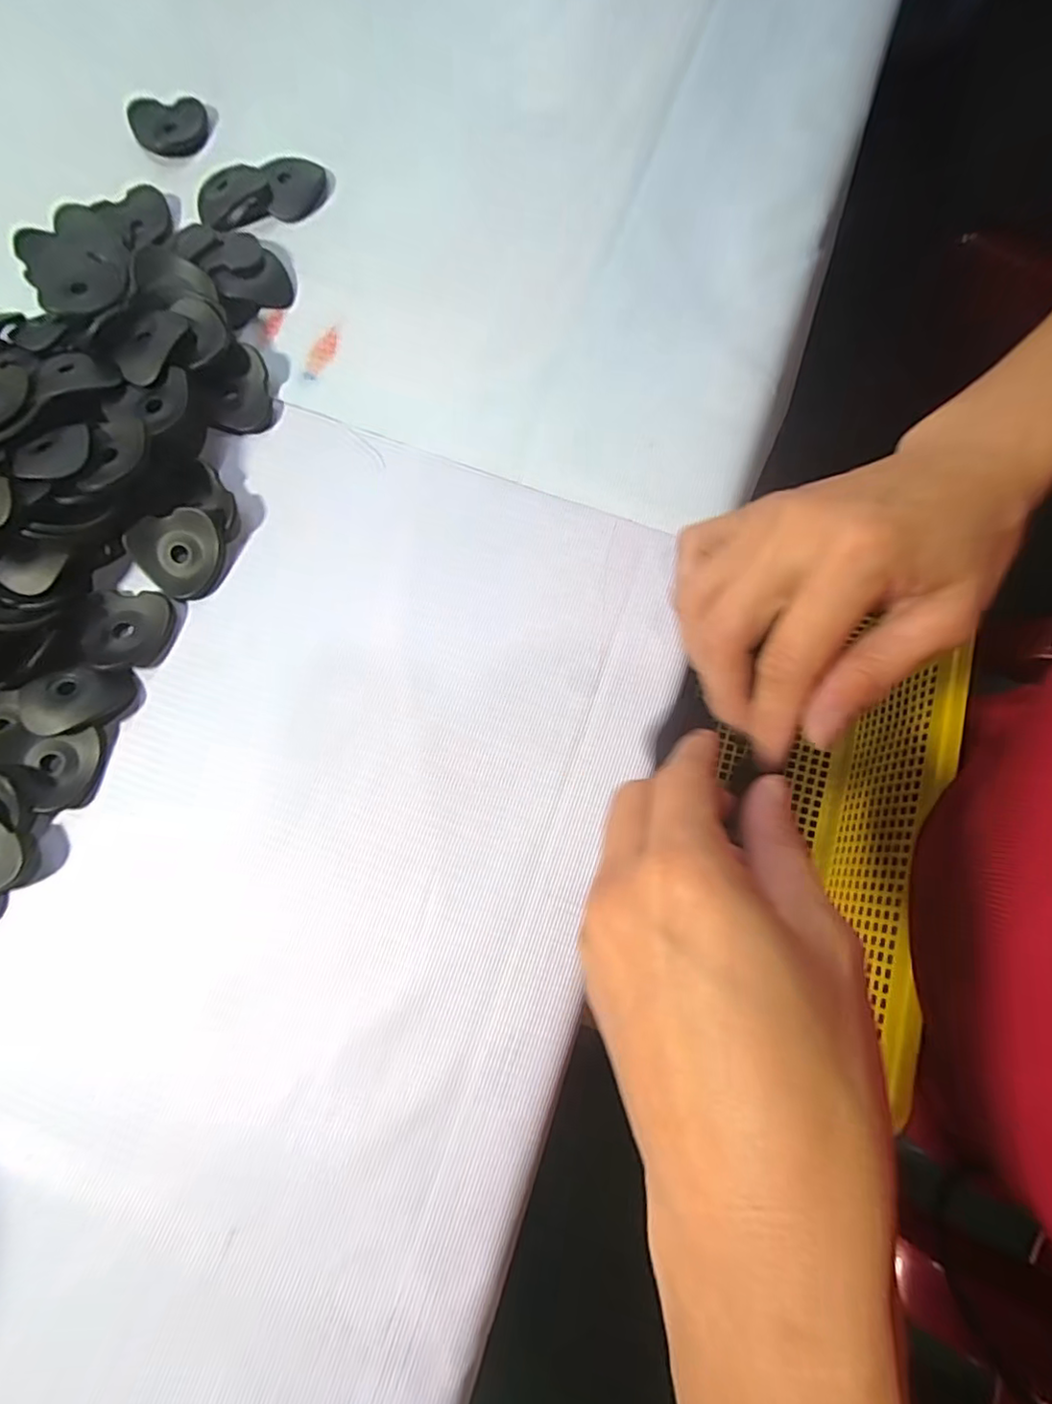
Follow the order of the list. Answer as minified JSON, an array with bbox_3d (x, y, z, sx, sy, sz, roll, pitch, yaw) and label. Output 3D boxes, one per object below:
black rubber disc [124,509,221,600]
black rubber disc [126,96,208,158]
[{"bbox_3d":[-0.138,-0.060,0.222,0.032,0.013,0.033,0,79,-1],"label":"black rubber disc"},{"bbox_3d":[-0.173,-0.279,0.270,0.035,0.007,0.035,0,79,-1],"label":"black rubber disc"}]

